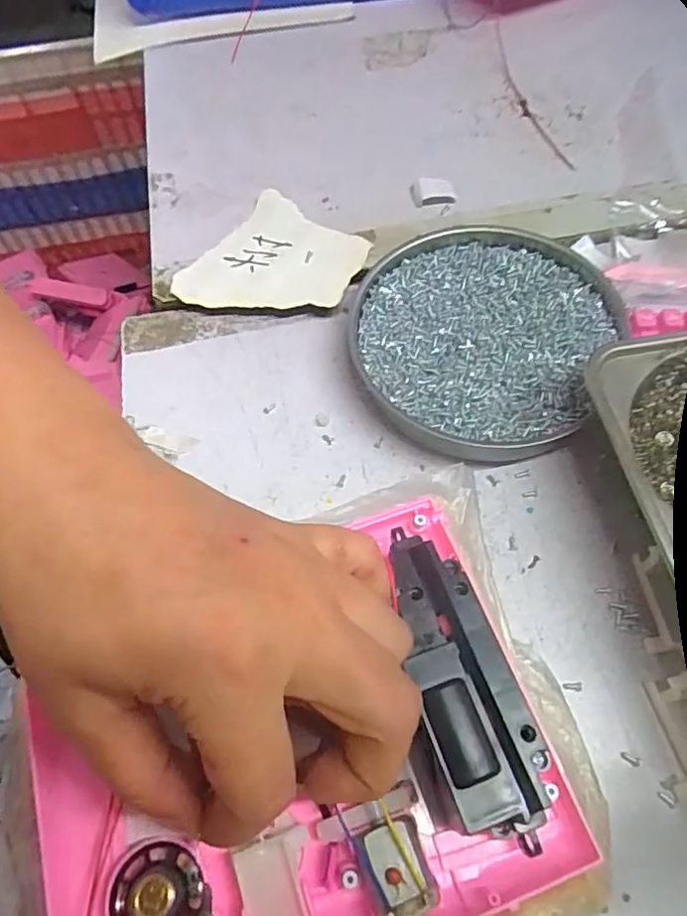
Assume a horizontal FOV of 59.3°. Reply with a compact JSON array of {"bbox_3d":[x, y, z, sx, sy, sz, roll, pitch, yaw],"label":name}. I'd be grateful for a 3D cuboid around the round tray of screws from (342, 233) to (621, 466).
[{"bbox_3d":[0.069,-0.063,0.316,0.125,0.020,0.134,-1,63,2],"label":"round tray of screws"}]

